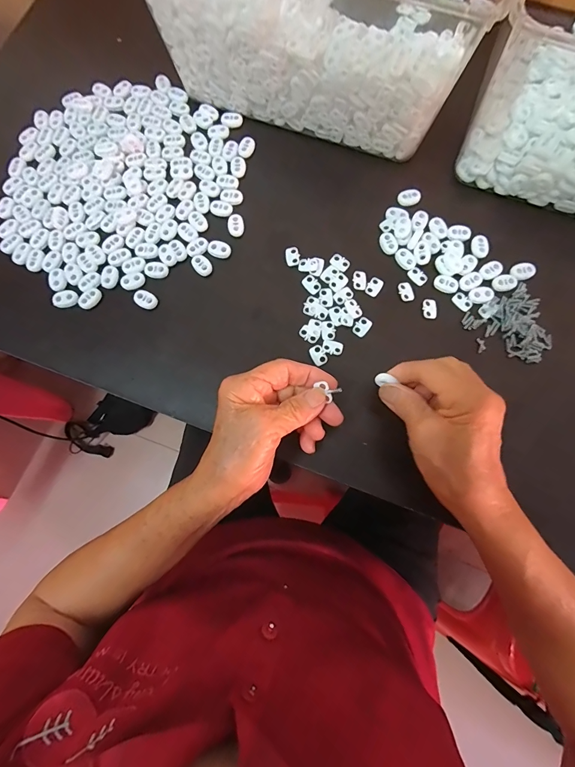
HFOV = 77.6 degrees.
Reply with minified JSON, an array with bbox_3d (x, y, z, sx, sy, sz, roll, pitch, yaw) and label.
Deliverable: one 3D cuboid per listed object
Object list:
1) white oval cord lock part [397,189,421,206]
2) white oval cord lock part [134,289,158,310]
[{"bbox_3d":[0.121,-0.186,0.355,0.024,0.004,0.016,-21,79,-5],"label":"white oval cord lock part"},{"bbox_3d":[-0.134,-0.079,0.338,0.022,0.004,0.016,31,80,5],"label":"white oval cord lock part"}]

